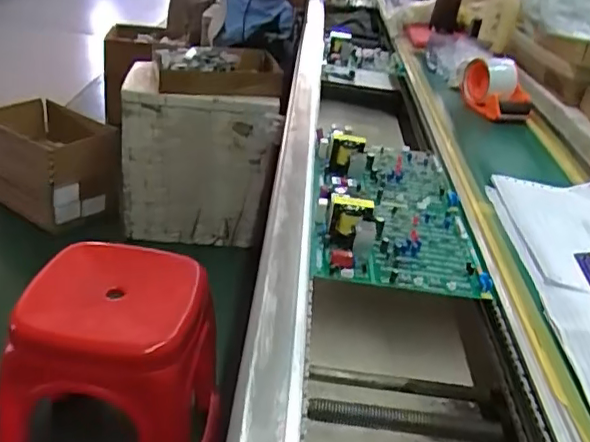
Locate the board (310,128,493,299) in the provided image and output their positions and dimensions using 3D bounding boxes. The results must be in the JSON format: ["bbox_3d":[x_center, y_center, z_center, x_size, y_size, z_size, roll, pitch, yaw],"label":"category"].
[{"bbox_3d":[0.115,-0.041,0.716,0.177,0.052,0.332,5,30,-1],"label":"board"}]

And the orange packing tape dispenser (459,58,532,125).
[{"bbox_3d":[0.361,-0.236,1.062,0.087,0.078,0.145,2,30,-7],"label":"orange packing tape dispenser"}]

